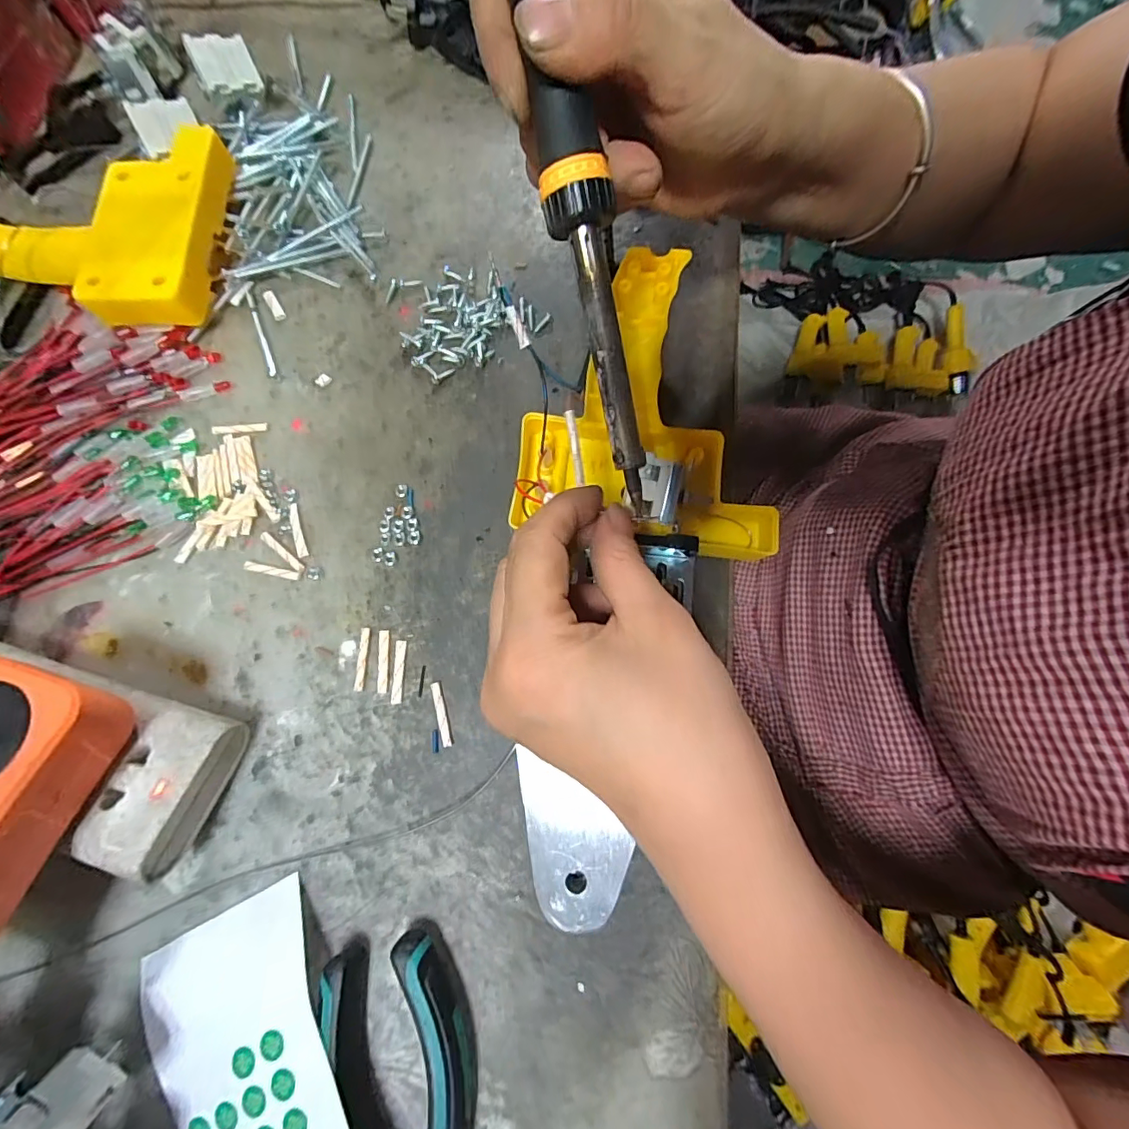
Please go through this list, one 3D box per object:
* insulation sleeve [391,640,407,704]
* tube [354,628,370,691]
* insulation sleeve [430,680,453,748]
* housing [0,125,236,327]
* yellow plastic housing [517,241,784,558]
[{"bbox_3d":[-0.081,0.052,0.234,0.005,0.004,0.030,-1,74,1],"label":"insulation sleeve"},{"bbox_3d":[-0.099,0.046,0.236,0.005,0.004,0.031,0,74,1],"label":"tube"},{"bbox_3d":[-0.058,0.070,0.228,0.005,0.004,0.030,-16,74,-4],"label":"insulation sleeve"},{"bbox_3d":[-0.289,-0.201,0.294,0.153,0.034,0.121,-2,74,0],"label":"housing"},{"bbox_3d":[0.041,-0.083,0.252,0.128,0.045,0.149,5,74,1],"label":"yellow plastic housing"}]

